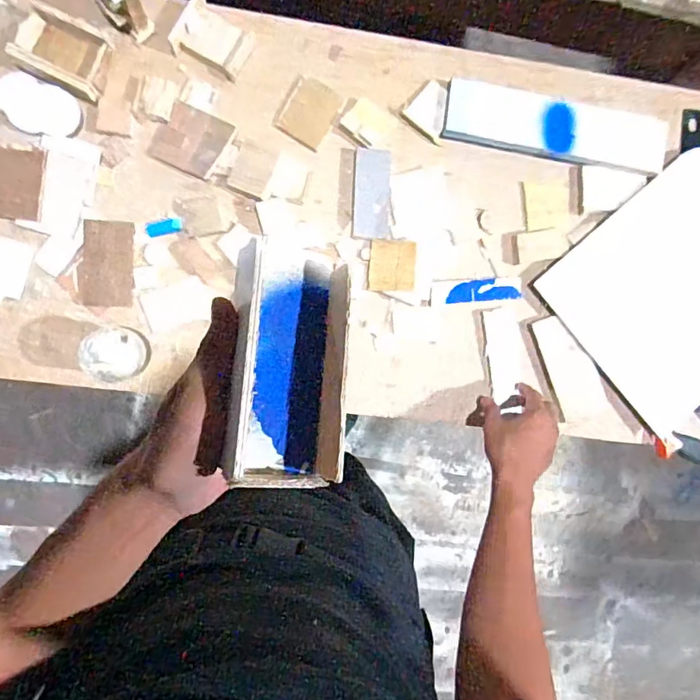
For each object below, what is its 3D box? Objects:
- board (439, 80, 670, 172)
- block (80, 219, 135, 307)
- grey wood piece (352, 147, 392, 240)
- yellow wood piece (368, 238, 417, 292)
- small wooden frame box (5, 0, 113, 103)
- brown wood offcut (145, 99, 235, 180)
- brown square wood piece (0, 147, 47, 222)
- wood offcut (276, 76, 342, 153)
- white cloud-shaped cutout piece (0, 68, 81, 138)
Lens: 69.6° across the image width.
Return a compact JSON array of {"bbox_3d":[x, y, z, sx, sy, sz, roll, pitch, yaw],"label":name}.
[{"bbox_3d":[0.287,-0.308,0.696,0.306,0.019,0.078,10,94,-1],"label":"board"},{"bbox_3d":[-0.314,-0.112,0.657,0.064,0.007,0.108,2,89,-5],"label":"block"},{"bbox_3d":[0.032,-0.211,0.682,0.051,0.012,0.117,2,89,-5],"label":"grey wood piece"},{"bbox_3d":[0.058,-0.115,0.684,0.062,0.010,0.069,5,94,12],"label":"yellow wood piece"},{"bbox_3d":[-0.358,-0.373,0.628,0.110,0.022,0.074,25,88,-4],"label":"small wooden frame box"},{"bbox_3d":[-0.208,-0.276,0.662,0.091,0.008,0.080,23,88,-4],"label":"brown wood offcut"},{"bbox_3d":[-0.426,-0.208,0.625,0.079,0.011,0.084,8,89,-5],"label":"brown square wood piece"},{"bbox_3d":[-0.056,-0.322,0.684,0.068,0.023,0.079,28,92,-7],"label":"wood offcut"},{"bbox_3d":[-0.398,-0.309,0.634,0.103,0.016,0.066,22,88,-5],"label":"white cloud-shaped cutout piece"}]

